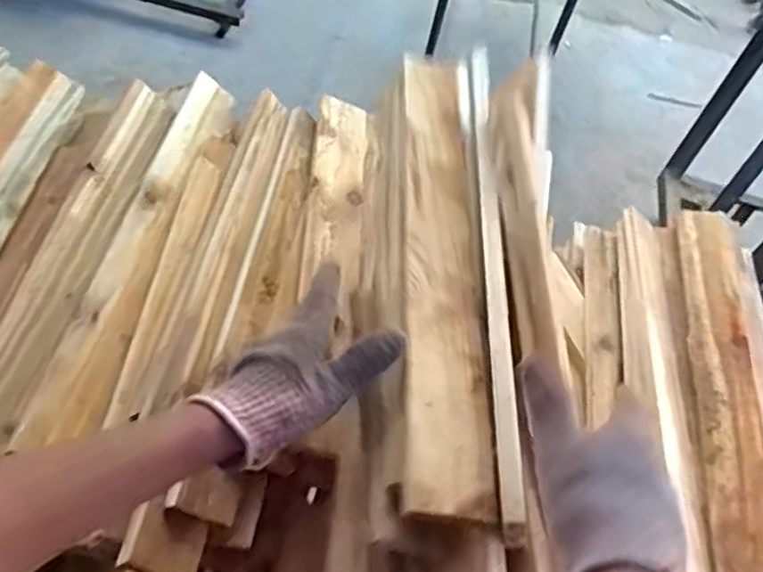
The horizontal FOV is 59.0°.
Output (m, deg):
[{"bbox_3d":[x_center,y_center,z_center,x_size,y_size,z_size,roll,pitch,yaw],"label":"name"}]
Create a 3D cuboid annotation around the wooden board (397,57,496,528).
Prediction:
[{"bbox_3d":[0.047,-0.040,0.585,0.063,0.022,0.493,3,53,-2],"label":"wooden board"}]

